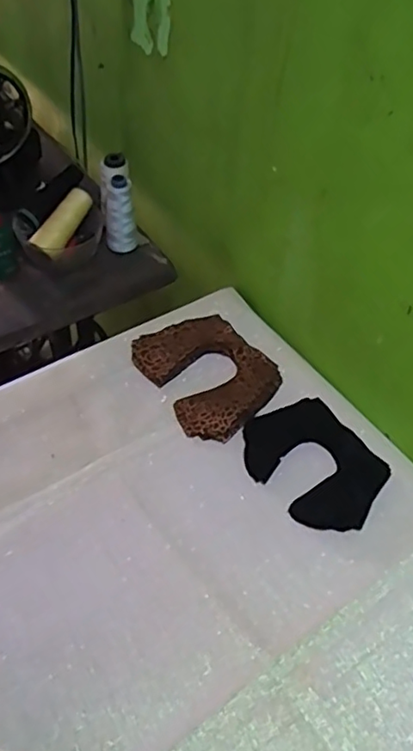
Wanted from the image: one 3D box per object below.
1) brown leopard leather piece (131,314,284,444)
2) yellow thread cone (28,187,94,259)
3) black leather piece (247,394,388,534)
[{"bbox_3d":[0.006,-0.005,0.749,0.141,0.010,0.166,-29,65,-21],"label":"brown leopard leather piece"},{"bbox_3d":[-0.199,-0.214,0.854,0.035,0.044,0.110,32,79,23],"label":"yellow thread cone"},{"bbox_3d":[0.121,0.098,0.681,0.123,0.006,0.158,-33,58,-20],"label":"black leather piece"}]

